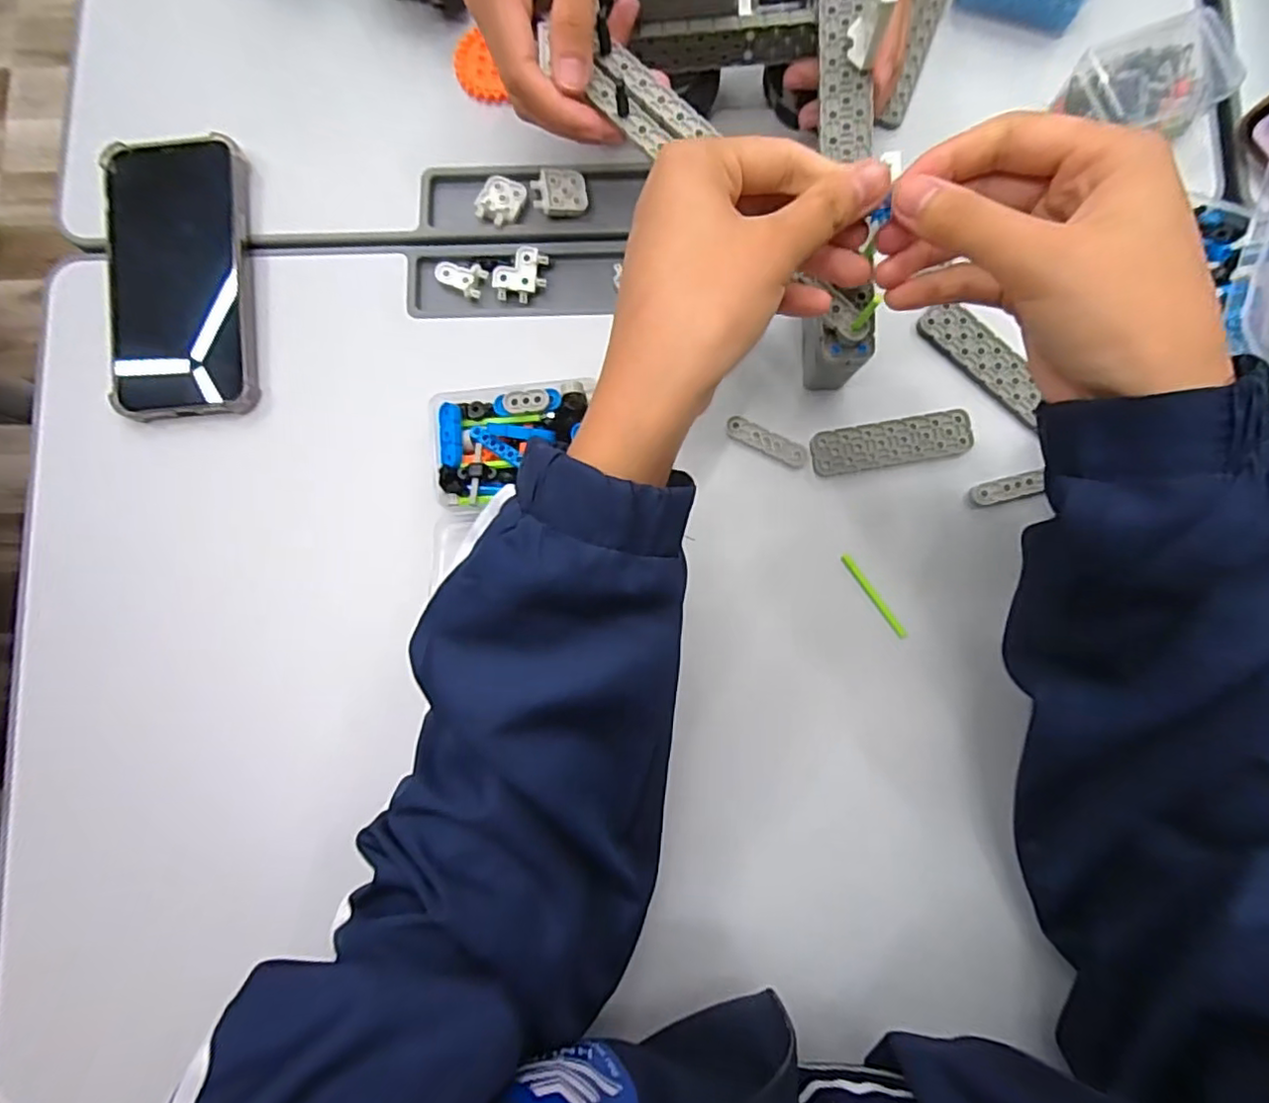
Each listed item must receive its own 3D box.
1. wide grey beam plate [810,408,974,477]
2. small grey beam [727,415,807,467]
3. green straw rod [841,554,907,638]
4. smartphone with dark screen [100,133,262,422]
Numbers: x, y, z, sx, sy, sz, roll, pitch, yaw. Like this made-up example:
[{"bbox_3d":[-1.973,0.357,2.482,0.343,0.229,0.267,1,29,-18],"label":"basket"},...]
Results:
[{"bbox_3d":[0.144,-0.061,0.346,0.087,0.008,0.025,-10,85,1],"label":"wide grey beam plate"},{"bbox_3d":[0.075,-0.062,0.350,0.048,0.007,0.011,27,86,4],"label":"small grey beam"},{"bbox_3d":[0.134,0.025,0.344,0.006,0.004,0.055,-34,85,-1],"label":"green straw rod"},{"bbox_3d":[-0.267,-0.159,0.361,0.079,0.019,0.157,-5,85,1],"label":"smartphone with dark screen"}]

